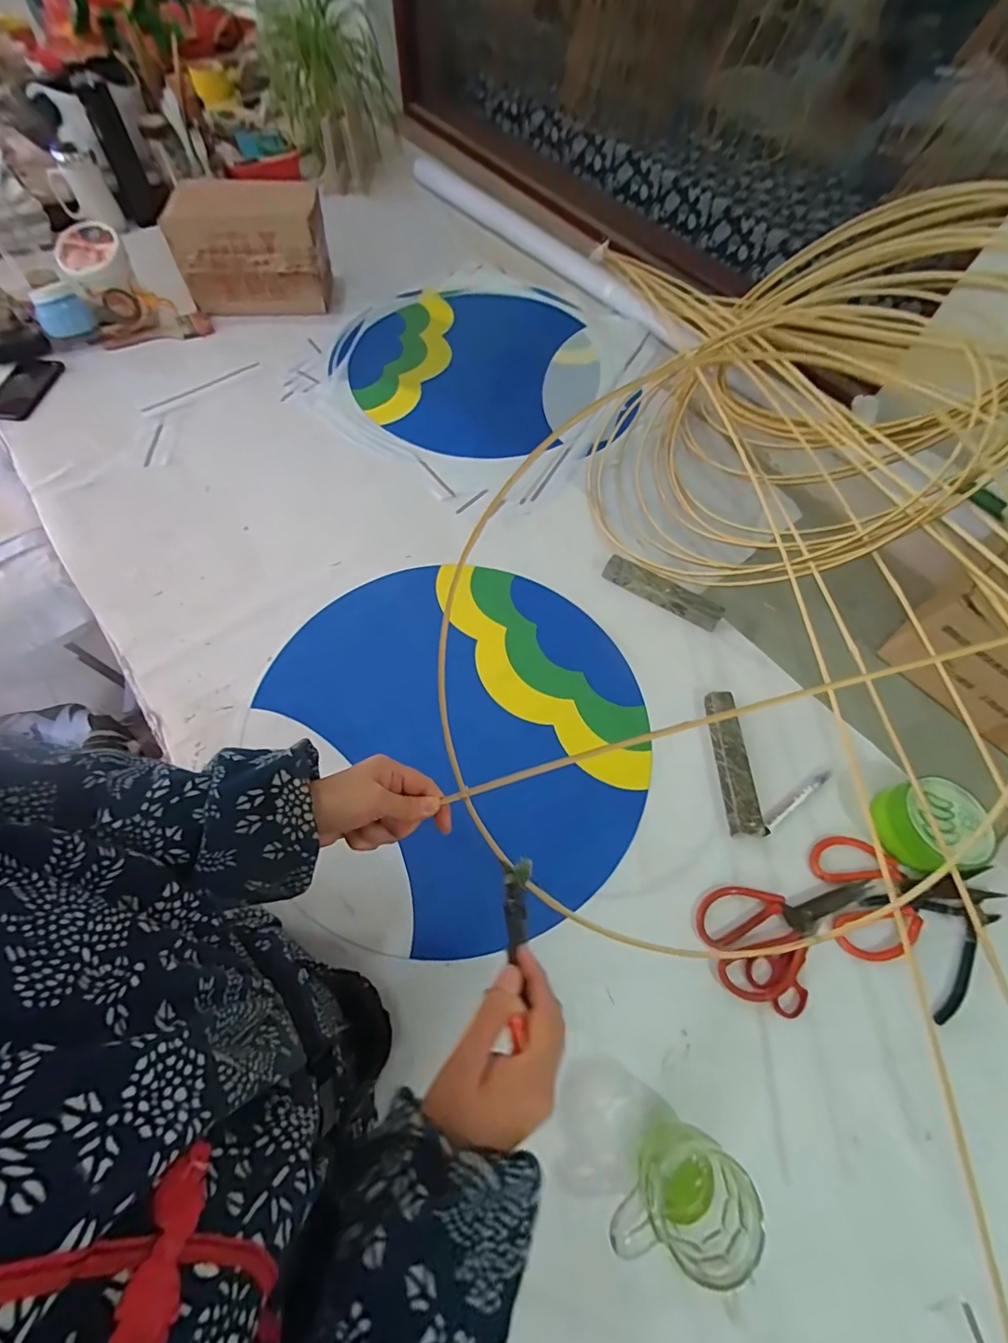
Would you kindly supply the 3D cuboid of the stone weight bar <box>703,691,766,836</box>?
[{"bbox_3d":[0.283,0.111,0.615,0.039,0.020,0.175,-4,65,-4],"label":"stone weight bar"}]

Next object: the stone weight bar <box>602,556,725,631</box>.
[{"bbox_3d":[0.232,-0.114,0.725,0.179,0.044,0.025,28,67,10],"label":"stone weight bar"}]

